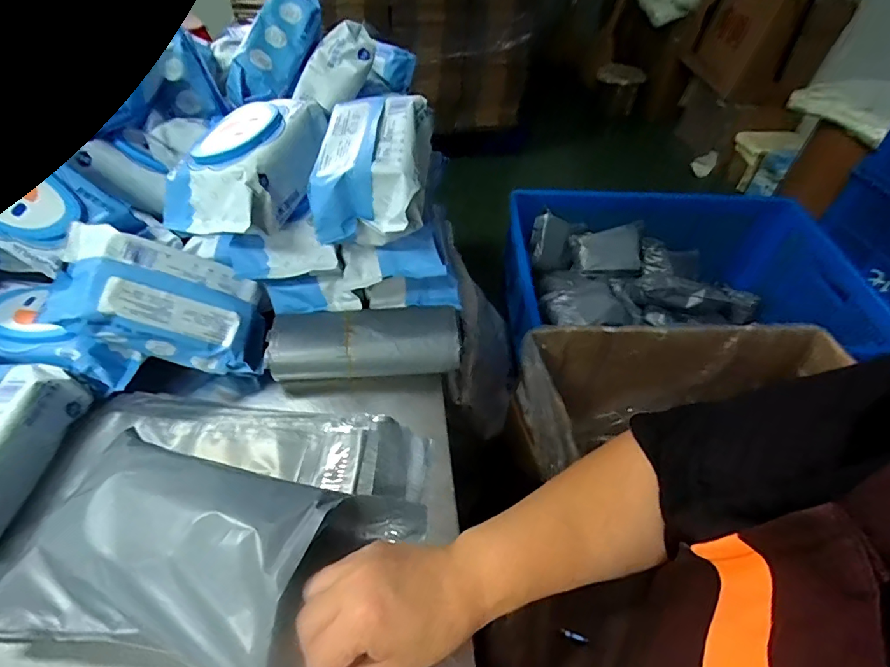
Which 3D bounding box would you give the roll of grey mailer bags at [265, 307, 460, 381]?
[{"bbox_3d":[-0.086,0.011,0.516,0.203,0.050,0.080,-1,48,-4],"label":"roll of grey mailer bags"}]

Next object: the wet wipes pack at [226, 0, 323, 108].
[{"bbox_3d":[-0.219,-0.365,0.612,0.073,0.063,0.186,27,74,-23],"label":"wet wipes pack"}]

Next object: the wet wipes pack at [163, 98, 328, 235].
[{"bbox_3d":[-0.198,-0.174,0.459,0.117,0.049,0.162,9,48,4],"label":"wet wipes pack"}]

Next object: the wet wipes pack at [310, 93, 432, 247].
[{"bbox_3d":[-0.069,-0.168,0.472,0.108,0.074,0.171,4,48,0],"label":"wet wipes pack"}]

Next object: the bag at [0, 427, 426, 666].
[{"bbox_3d":[-0.181,0.161,0.344,0.290,0.078,0.146,12,50,6],"label":"bag"}]

